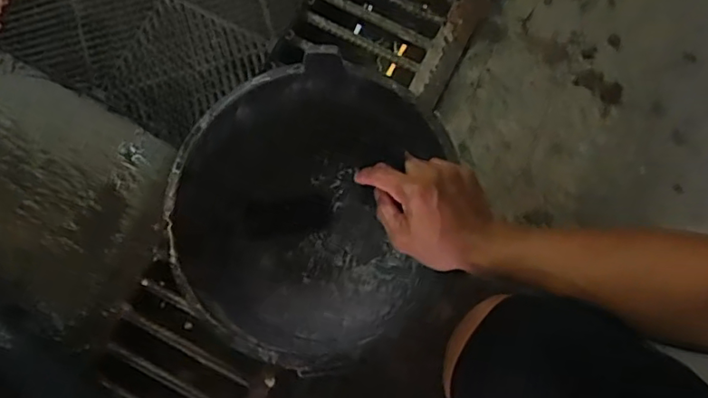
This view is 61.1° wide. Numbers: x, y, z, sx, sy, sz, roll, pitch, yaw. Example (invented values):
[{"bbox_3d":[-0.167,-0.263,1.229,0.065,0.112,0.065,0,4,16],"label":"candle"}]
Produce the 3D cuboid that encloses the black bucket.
[{"bbox_3d":[-0.041,0.023,0.684,0.274,0.225,0.294,0,78,-2],"label":"black bucket"}]

